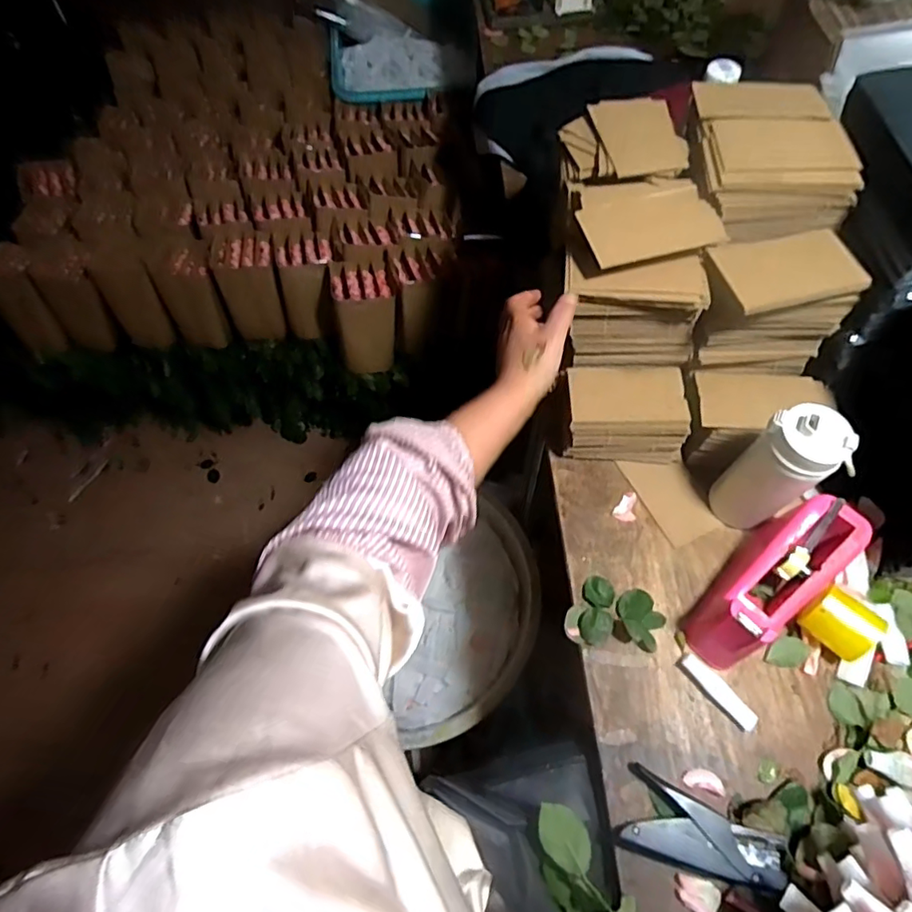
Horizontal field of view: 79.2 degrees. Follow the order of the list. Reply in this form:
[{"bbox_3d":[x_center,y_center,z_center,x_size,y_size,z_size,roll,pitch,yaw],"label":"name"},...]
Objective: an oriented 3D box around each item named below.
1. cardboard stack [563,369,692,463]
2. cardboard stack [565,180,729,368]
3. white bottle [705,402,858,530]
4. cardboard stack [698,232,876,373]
[{"bbox_3d":[0.212,-0.049,0.699,0.142,0.090,0.083,0,61,3],"label":"cardboard stack"},{"bbox_3d":[0.200,-0.199,0.633,0.149,0.155,0.129,3,61,5],"label":"cardboard stack"},{"bbox_3d":[0.351,0.021,0.604,0.060,0.182,0.083,-36,65,-16],"label":"white bottle"},{"bbox_3d":[0.343,-0.161,0.620,0.144,0.140,0.083,-9,61,-2],"label":"cardboard stack"}]

